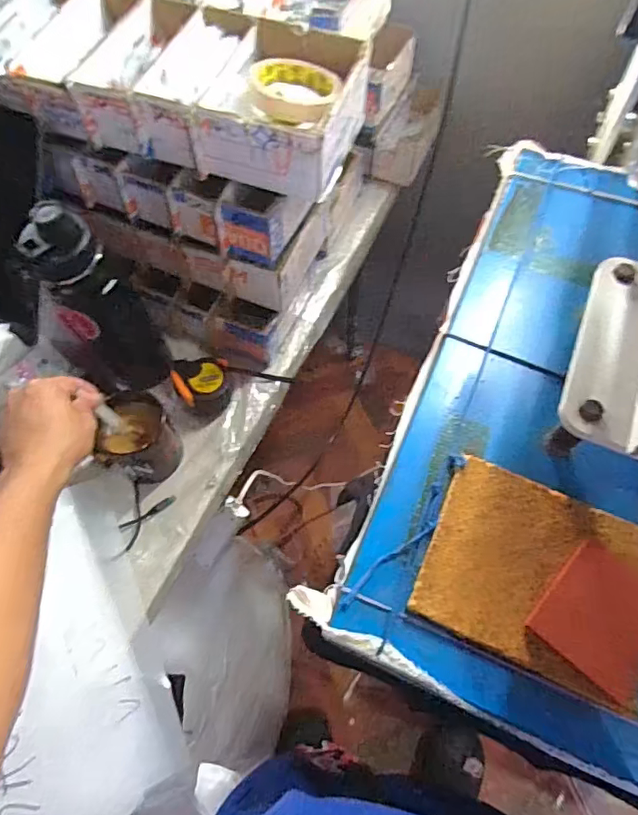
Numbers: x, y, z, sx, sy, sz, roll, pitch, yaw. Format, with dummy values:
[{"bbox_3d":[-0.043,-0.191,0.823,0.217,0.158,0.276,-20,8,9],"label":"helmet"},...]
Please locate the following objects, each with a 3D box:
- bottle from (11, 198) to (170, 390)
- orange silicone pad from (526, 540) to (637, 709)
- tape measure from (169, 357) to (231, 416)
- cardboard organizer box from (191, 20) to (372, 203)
[{"bbox_3d":[-0.265,-0.119,0.619,0.115,0.299,0.091,-36,66,-15],"label":"bottle"},{"bbox_3d":[0.212,0.154,0.390,0.080,0.008,0.091,36,70,19],"label":"orange silicone pad"},{"bbox_3d":[-0.152,-0.030,0.685,0.077,0.043,0.074,3,70,-4],"label":"tape measure"},{"bbox_3d":[-0.036,-0.306,0.543,0.139,0.075,0.160,15,64,10],"label":"cardboard organizer box"}]

